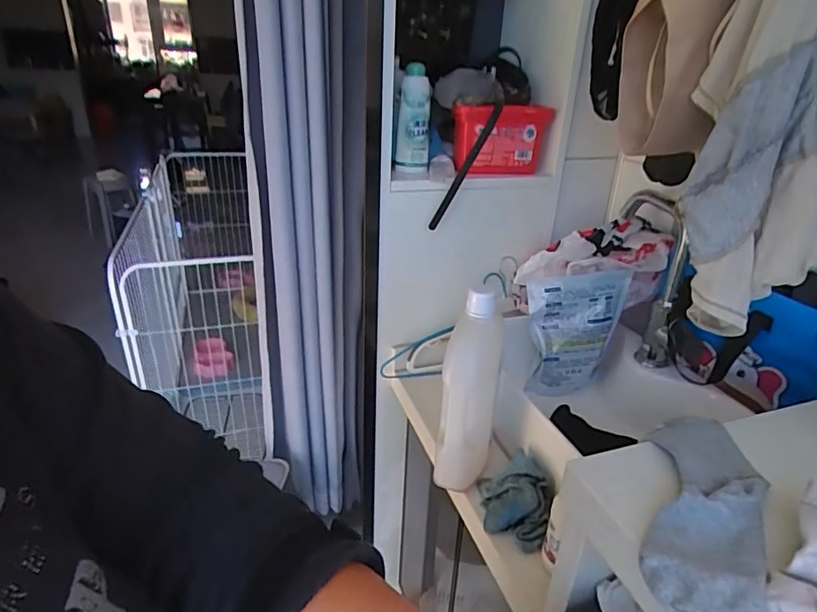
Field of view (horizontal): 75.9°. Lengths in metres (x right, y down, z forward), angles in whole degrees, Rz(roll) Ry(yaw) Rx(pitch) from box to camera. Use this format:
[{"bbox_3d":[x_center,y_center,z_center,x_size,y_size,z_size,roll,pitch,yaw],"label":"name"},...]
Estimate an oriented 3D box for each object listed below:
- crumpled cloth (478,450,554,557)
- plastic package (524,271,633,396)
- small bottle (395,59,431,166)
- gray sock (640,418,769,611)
[{"bbox_3d":[0.142,0.252,0.697,0.099,0.065,0.109,9,27,12],"label":"crumpled cloth"},{"bbox_3d":[0.285,0.049,0.884,0.162,0.207,0.029,-4,18,-6],"label":"plastic package"},{"bbox_3d":[0.009,-0.323,0.901,0.056,0.163,0.062,2,26,-1],"label":"small bottle"},{"bbox_3d":[0.236,0.153,0.419,0.077,0.024,0.224,14,28,22],"label":"gray sock"}]

